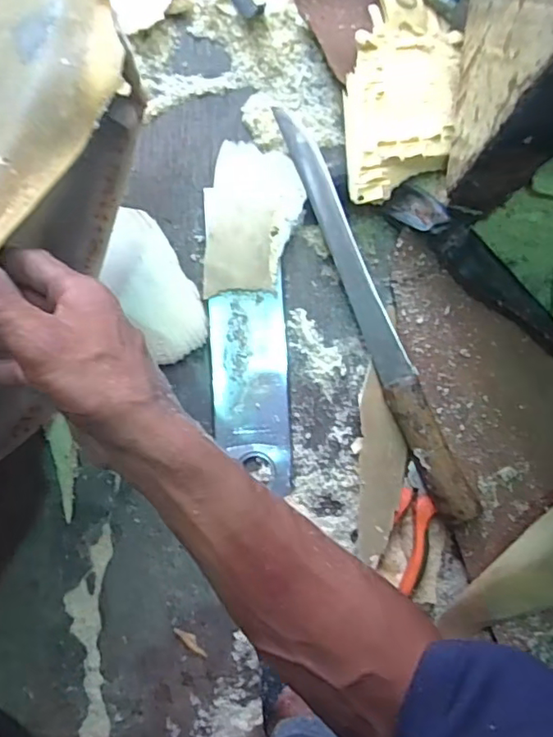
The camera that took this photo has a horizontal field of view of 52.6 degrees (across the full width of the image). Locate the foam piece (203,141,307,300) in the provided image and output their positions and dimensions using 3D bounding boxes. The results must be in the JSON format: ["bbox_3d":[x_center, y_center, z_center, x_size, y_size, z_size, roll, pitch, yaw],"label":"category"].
[{"bbox_3d":[-0.023,-0.147,0.557,0.094,0.019,0.143,1,89,0],"label":"foam piece"}]

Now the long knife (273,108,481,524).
[{"bbox_3d":[0.092,-0.054,0.540,0.042,0.031,0.423,-24,89,-1],"label":"long knife"}]

